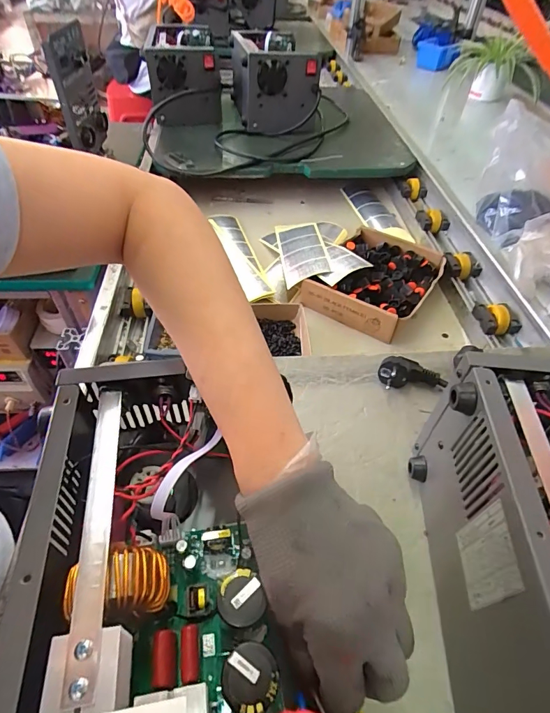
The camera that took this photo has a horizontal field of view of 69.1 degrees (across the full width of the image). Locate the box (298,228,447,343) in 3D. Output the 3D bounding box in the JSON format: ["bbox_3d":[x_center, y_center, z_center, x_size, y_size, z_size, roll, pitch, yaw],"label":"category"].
[{"bbox_3d":[0.180,-0.141,0.704,0.186,0.062,0.233,32,54,24],"label":"box"}]

